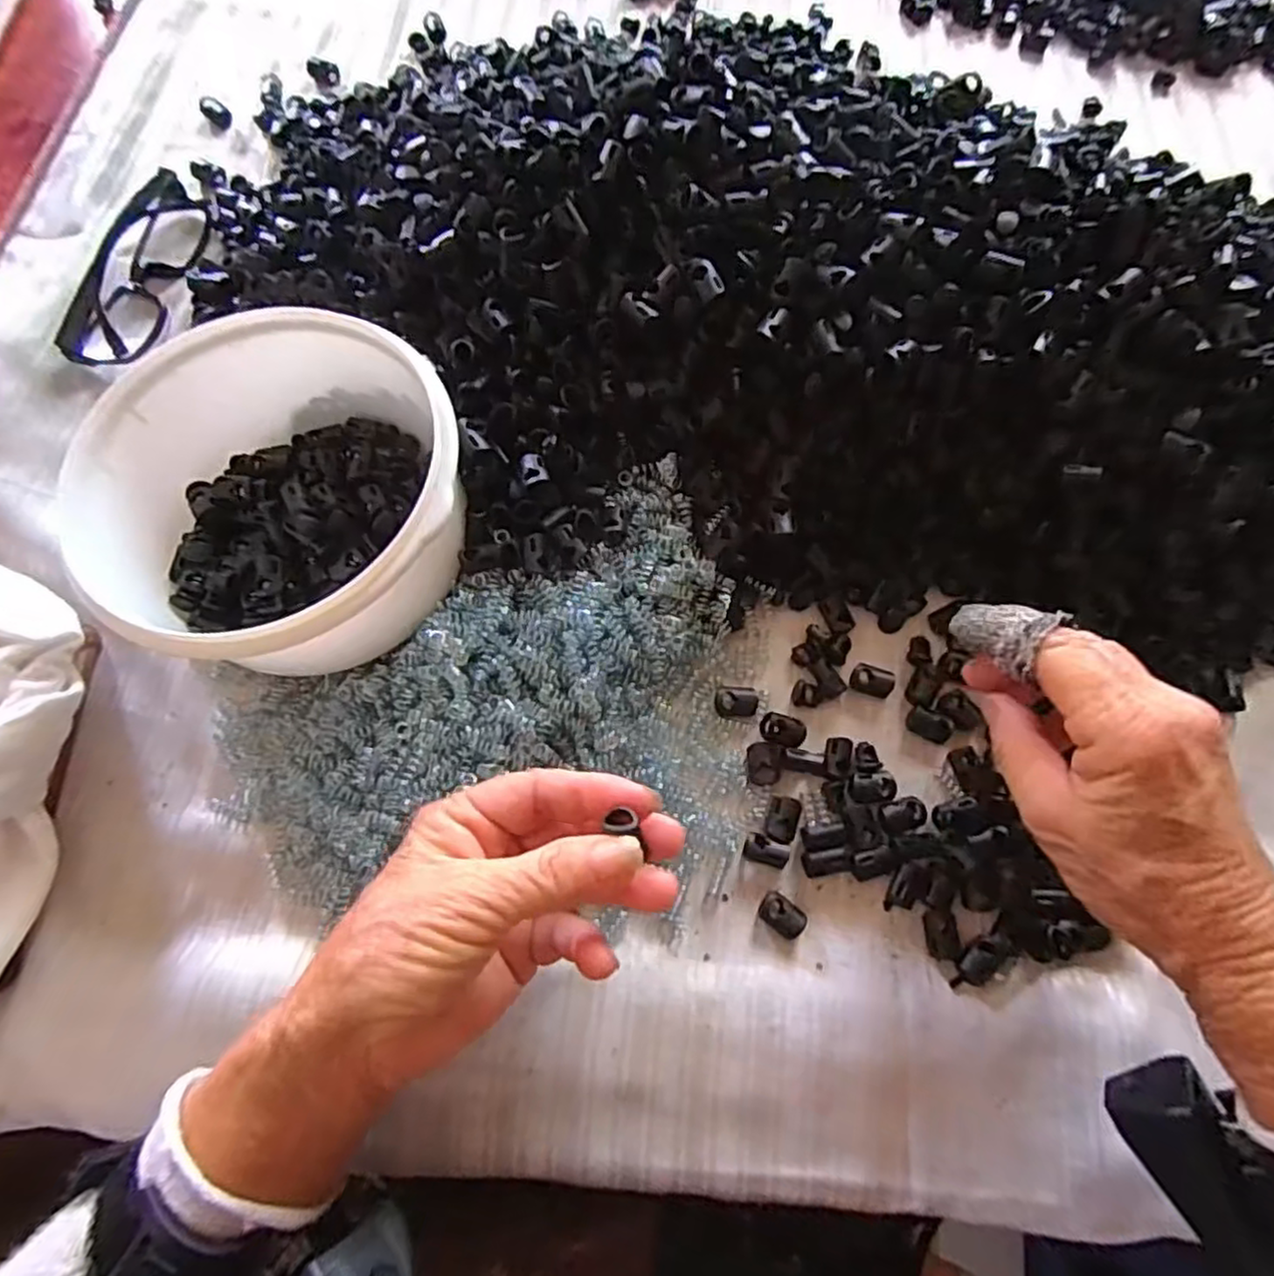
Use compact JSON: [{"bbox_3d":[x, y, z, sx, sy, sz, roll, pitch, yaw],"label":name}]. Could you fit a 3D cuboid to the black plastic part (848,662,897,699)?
[{"bbox_3d":[0.116,0.020,0.338,0.021,0.006,0.014,21,72,8],"label":"black plastic part"}]

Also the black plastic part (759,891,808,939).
[{"bbox_3d":[0.064,0.122,0.302,0.020,0.010,0.013,35,74,12],"label":"black plastic part"}]

